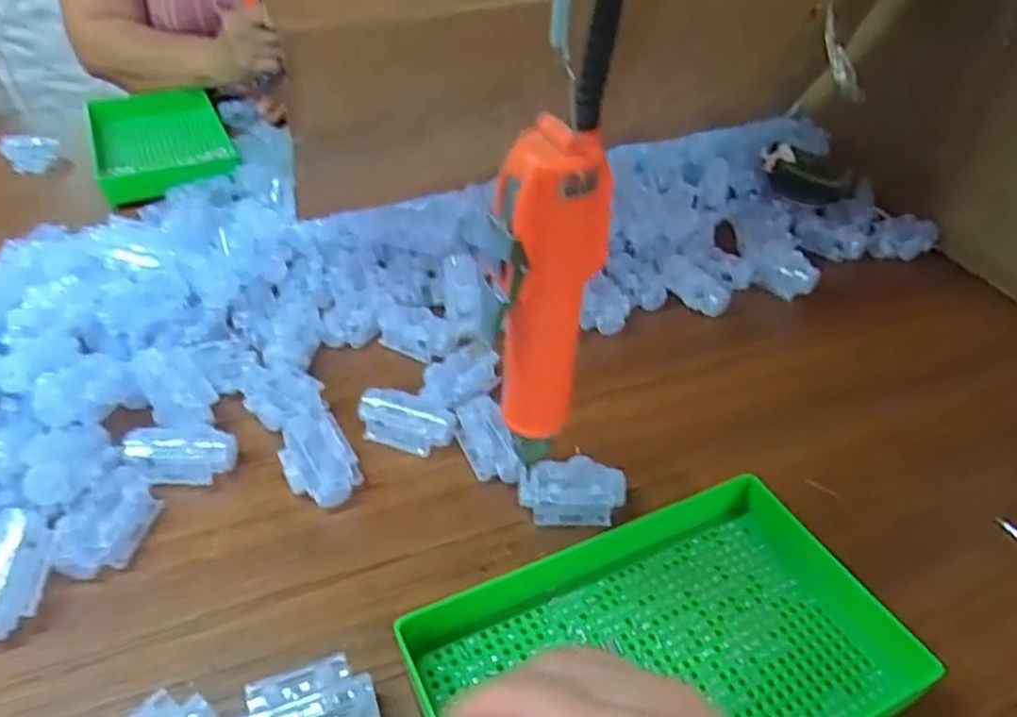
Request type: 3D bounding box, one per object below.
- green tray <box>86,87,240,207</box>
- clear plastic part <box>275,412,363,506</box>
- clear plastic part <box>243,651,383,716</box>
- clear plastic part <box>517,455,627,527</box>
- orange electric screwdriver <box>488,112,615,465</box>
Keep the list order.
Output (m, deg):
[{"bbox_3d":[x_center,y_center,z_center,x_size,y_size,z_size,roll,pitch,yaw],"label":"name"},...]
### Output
[{"bbox_3d":[-0.427,-0.266,0.875,0.151,0.033,0.229,-17,44,-21],"label":"green tray"},{"bbox_3d":[-0.136,0.067,0.499,0.046,0.022,0.078,-22,46,-26],"label":"clear plastic part"},{"bbox_3d":[-0.102,0.183,0.359,0.069,0.024,0.046,-12,42,-16],"label":"clear plastic part"},{"bbox_3d":[0.044,0.087,0.485,0.067,0.028,0.050,3,40,2],"label":"clear plastic part"},{"bbox_3d":[0.015,-0.023,0.316,0.044,0.161,0.029,8,41,7],"label":"orange electric screwdriver"}]

